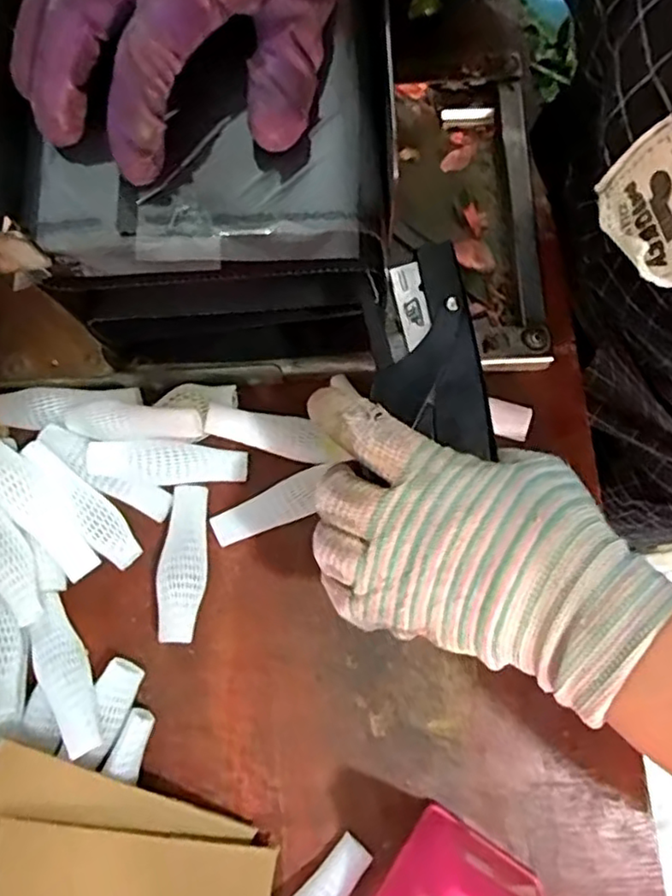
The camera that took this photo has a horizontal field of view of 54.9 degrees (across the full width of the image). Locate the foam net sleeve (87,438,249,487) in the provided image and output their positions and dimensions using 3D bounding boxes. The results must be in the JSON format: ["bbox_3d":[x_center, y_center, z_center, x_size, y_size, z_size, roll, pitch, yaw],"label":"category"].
[{"bbox_3d":[-0.098,0.009,0.379,0.089,0.019,0.024,-2,78,-1],"label":"foam net sleeve"}]

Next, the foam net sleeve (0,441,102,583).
[{"bbox_3d":[-0.170,0.036,0.369,0.024,0.010,0.088,-39,93,-8],"label":"foam net sleeve"}]

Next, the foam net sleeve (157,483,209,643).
[{"bbox_3d":[-0.089,0.065,0.373,0.026,0.016,0.088,-3,76,3],"label":"foam net sleeve"}]

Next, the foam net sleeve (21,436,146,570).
[{"bbox_3d":[-0.149,0.032,0.379,0.022,0.007,0.089,-41,94,-9],"label":"foam net sleeve"}]

